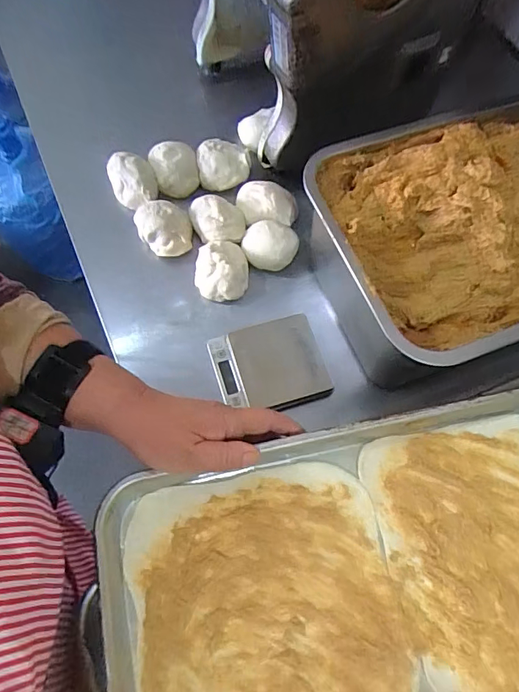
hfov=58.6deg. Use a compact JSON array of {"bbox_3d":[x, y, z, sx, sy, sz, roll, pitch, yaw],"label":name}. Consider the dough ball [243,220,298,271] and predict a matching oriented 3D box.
[{"bbox_3d":[0.015,-0.133,0.592,0.070,0.038,0.063,9,67,1],"label":"dough ball"}]

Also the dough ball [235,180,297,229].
[{"bbox_3d":[0.010,-0.187,0.618,0.082,0.039,0.061,7,67,0],"label":"dough ball"}]

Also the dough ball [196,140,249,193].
[{"bbox_3d":[-0.050,-0.255,0.645,0.071,0.027,0.071,1,67,-3],"label":"dough ball"}]

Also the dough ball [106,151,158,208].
[{"bbox_3d":[-0.170,-0.221,0.617,0.060,0.038,0.081,-22,70,-12],"label":"dough ball"}]

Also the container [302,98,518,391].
[{"bbox_3d":[0.238,-0.115,0.537,0.350,0.155,0.260,-20,70,-11],"label":"container"}]

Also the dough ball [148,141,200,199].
[{"bbox_3d":[-0.116,-0.244,0.635,0.060,0.035,0.074,-12,69,-8],"label":"dough ball"}]

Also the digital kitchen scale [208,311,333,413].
[{"bbox_3d":[0.011,0.025,0.543,0.122,0.025,0.105,-15,69,-9],"label":"digital kitchen scale"}]

